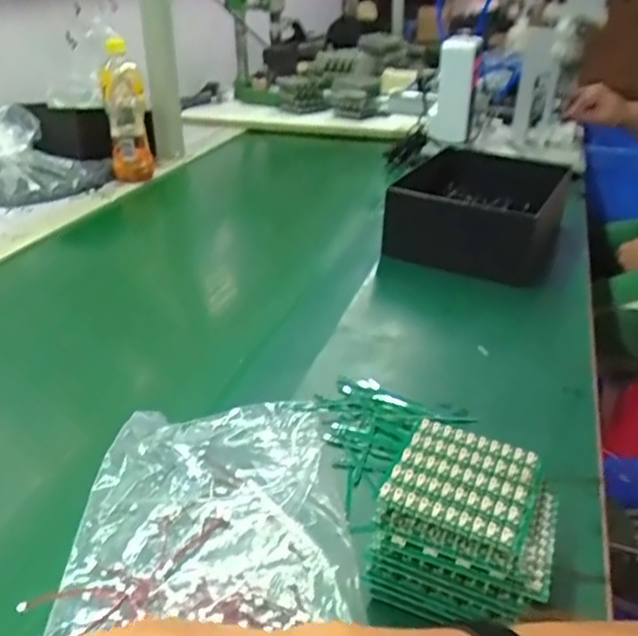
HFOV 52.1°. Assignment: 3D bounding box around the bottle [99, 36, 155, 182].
[{"bbox_3d":[-0.312,-0.334,1.060,0.064,0.207,0.054,-9,30,-16],"label":"bottle"}]

